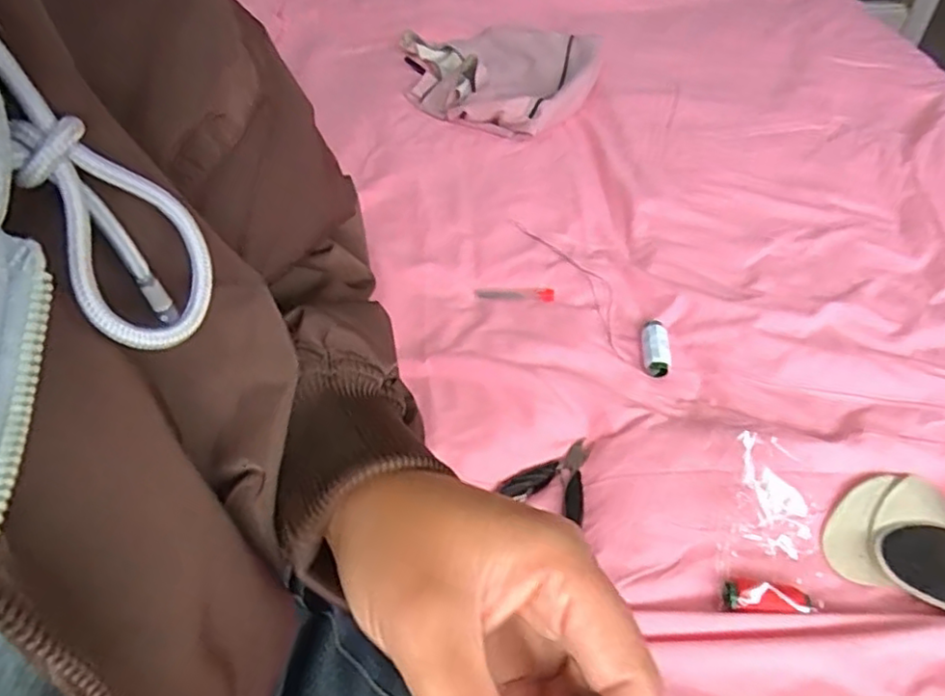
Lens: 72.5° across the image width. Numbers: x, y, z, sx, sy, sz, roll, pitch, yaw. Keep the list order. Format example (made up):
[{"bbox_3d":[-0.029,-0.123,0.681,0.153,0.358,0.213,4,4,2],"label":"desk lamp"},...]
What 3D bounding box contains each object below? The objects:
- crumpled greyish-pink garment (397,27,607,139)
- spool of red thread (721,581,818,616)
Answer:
[{"bbox_3d":[0.038,-0.419,0.975,0.312,0.042,0.319,2,49,4],"label":"crumpled greyish-pink garment"},{"bbox_3d":[0.210,0.178,0.450,0.066,0.017,0.024,4,50,6],"label":"spool of red thread"}]

